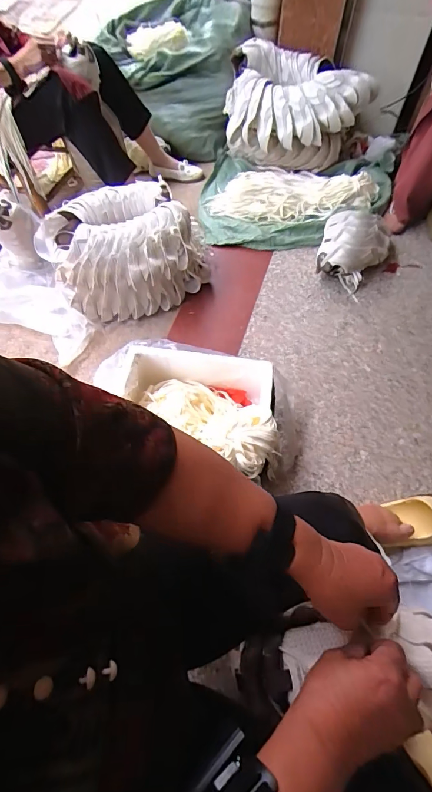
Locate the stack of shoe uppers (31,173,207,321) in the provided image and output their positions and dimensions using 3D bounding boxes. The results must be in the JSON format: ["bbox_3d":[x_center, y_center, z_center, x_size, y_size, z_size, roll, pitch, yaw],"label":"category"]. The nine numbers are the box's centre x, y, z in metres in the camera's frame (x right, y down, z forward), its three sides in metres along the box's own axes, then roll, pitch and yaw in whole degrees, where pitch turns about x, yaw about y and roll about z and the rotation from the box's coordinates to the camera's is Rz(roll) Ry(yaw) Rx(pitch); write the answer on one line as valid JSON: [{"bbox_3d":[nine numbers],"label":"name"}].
[{"bbox_3d":[-0.286,-0.442,1.156,0.521,0.219,0.331,-10,61,-5],"label":"stack of shoe uppers"}]

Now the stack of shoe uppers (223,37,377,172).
[{"bbox_3d":[0.280,-1.034,1.406,0.458,0.279,0.302,-8,60,-4],"label":"stack of shoe uppers"}]

